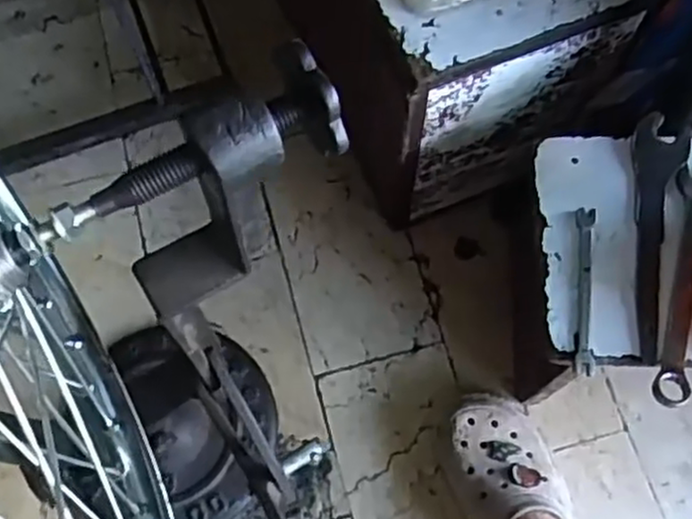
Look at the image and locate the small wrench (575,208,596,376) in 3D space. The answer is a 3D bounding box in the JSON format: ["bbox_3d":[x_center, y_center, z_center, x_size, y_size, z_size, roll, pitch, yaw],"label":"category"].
[{"bbox_3d":[0.186,0.022,0.557,0.015,0.004,0.132,6,70,3],"label":"small wrench"}]

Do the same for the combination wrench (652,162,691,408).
[{"bbox_3d":[0.266,0.016,0.559,0.032,0.008,0.199,14,71,6],"label":"combination wrench"}]

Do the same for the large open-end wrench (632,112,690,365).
[{"bbox_3d":[0.251,-0.021,0.569,0.041,0.014,0.204,7,70,4],"label":"large open-end wrench"}]

